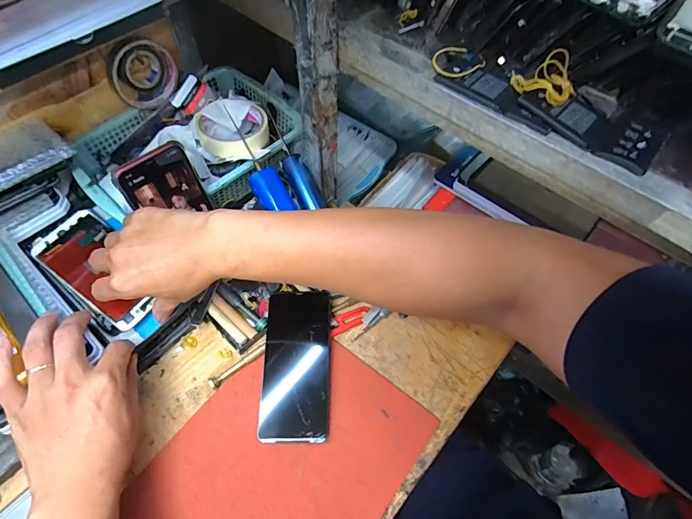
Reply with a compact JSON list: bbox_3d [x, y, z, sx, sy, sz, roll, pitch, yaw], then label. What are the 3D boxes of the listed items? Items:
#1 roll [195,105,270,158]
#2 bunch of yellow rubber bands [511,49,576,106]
[{"bbox_3d":[-0.143,-0.161,0.513,0.089,0.027,0.081,1,59,-1],"label":"roll"},{"bbox_3d":[0.156,-0.142,0.311,0.049,0.027,0.043,29,63,15],"label":"bunch of yellow rubber bands"}]

